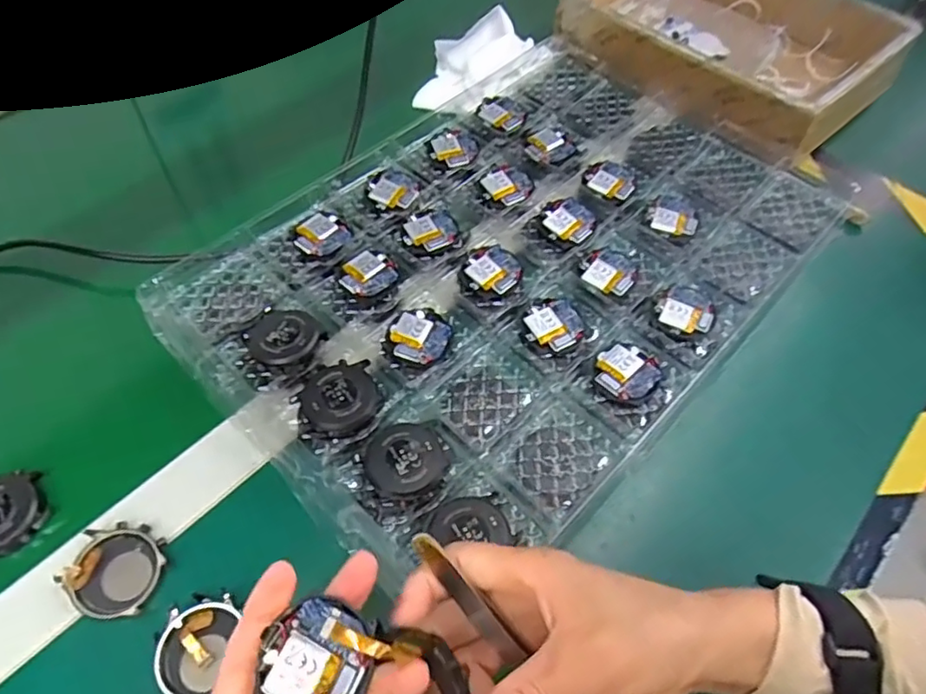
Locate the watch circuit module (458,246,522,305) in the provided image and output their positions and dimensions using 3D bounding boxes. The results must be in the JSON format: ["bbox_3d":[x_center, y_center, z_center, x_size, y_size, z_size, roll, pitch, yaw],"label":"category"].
[{"bbox_3d":[0.019,-0.051,0.421,0.039,0.006,0.049,29,63,15],"label":"watch circuit module"}]

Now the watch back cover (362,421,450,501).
[{"bbox_3d":[-0.030,0.064,0.343,0.048,0.012,0.042,-26,63,-16],"label":"watch back cover"}]

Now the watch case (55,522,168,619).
[{"bbox_3d":[-0.186,0.118,0.321,0.045,0.007,0.045,12,60,6],"label":"watch case"}]

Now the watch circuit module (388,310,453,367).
[{"bbox_3d":[-0.029,-0.005,0.391,0.039,0.008,0.041,26,62,14],"label":"watch circuit module"}]

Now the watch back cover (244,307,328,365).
[{"bbox_3d":[-0.116,-0.008,0.381,0.046,0.008,0.040,38,68,24],"label":"watch back cover"}]

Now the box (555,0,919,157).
[{"bbox_3d":[0.242,-0.294,0.546,0.182,0.047,0.266,-38,67,-21],"label":"box"}]

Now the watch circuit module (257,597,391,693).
[{"bbox_3d":[-0.052,0.112,0.216,0.039,0.007,0.037,29,63,15],"label":"watch circuit module"}]

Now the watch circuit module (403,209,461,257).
[{"bbox_3d":[-0.023,-0.085,0.440,0.040,0.006,0.041,-4,59,-3],"label":"watch circuit module"}]

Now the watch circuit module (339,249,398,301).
[{"bbox_3d":[-0.065,-0.050,0.416,0.036,0.007,0.036,39,66,20],"label":"watch circuit module"}]

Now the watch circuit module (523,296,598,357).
[{"bbox_3d":[0.061,-0.016,0.400,0.045,0.007,0.039,-24,62,-15],"label":"watch circuit module"}]

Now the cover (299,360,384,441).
[{"bbox_3d":[-0.074,0.031,0.361,0.048,0.012,0.047,-8,60,-6],"label":"cover"}]

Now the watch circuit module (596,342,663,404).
[{"bbox_3d":[0.103,0.017,0.379,0.038,0.009,0.038,37,65,19],"label":"watch circuit module"}]

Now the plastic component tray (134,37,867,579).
[{"bbox_3d":[0.040,-0.073,0.431,0.303,0.020,0.429,40,66,20],"label":"plastic component tray"}]

